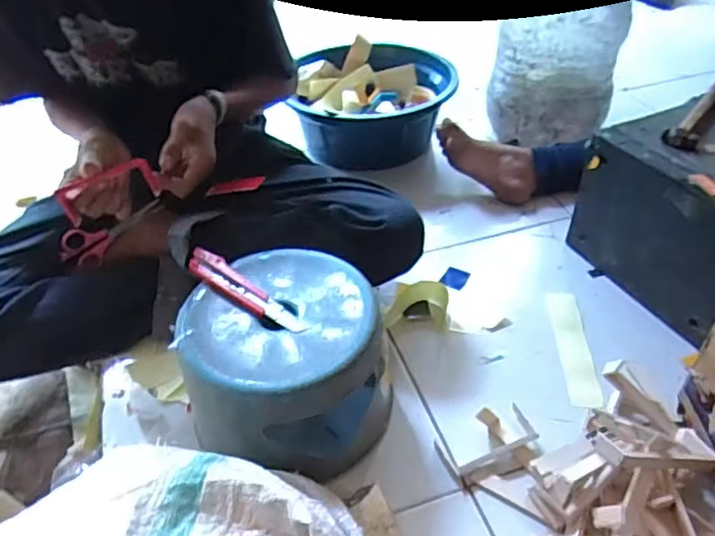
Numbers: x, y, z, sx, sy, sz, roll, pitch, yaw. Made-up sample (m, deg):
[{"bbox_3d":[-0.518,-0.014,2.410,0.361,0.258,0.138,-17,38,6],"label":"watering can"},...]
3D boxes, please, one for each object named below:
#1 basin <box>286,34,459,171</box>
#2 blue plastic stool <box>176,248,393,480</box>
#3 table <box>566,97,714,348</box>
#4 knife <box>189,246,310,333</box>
[{"bbox_3d":[0.031,-0.315,1.241,0.311,0.159,0.312,1,41,4],"label":"basin"},{"bbox_3d":[-0.084,0.121,0.722,0.222,0.165,0.235,-9,41,-7],"label":"blue plastic stool"},{"bbox_3d":[0.515,-0.079,0.891,0.276,0.227,0.267,-17,43,-16],"label":"table"},{"bbox_3d":[-0.133,0.028,0.715,0.183,0.020,0.037,29,50,31],"label":"knife"}]

